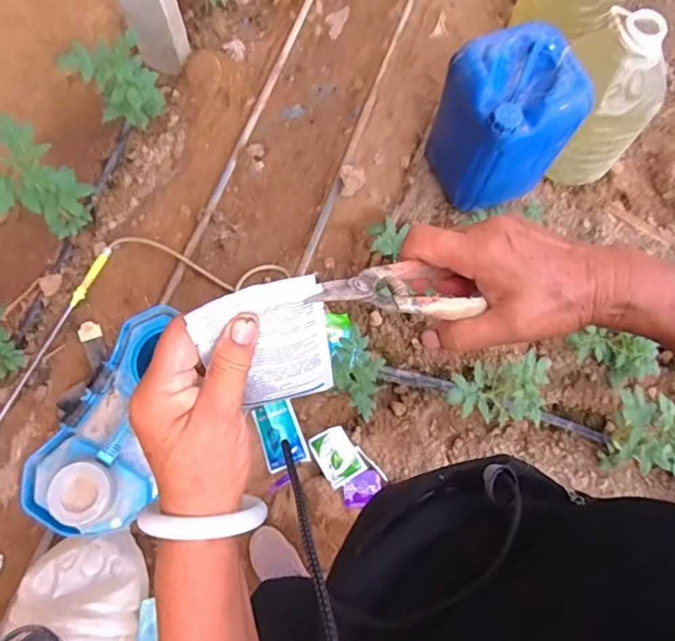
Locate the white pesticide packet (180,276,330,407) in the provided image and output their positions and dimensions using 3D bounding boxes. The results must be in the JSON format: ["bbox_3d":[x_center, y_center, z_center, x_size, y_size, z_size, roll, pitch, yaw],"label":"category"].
[{"bbox_3d":[-0.042,0.021,0.338,0.075,0.109,0.010,-15,48,-8],"label":"white pesticide packet"}]

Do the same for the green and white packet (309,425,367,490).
[{"bbox_3d":[-0.002,0.314,1.245,0.090,0.012,0.125,-31,86,-9],"label":"green and white packet"}]

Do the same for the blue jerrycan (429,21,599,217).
[{"bbox_3d":[0.398,-0.473,1.330,0.233,0.394,0.275,-24,75,-9],"label":"blue jerrycan"}]

